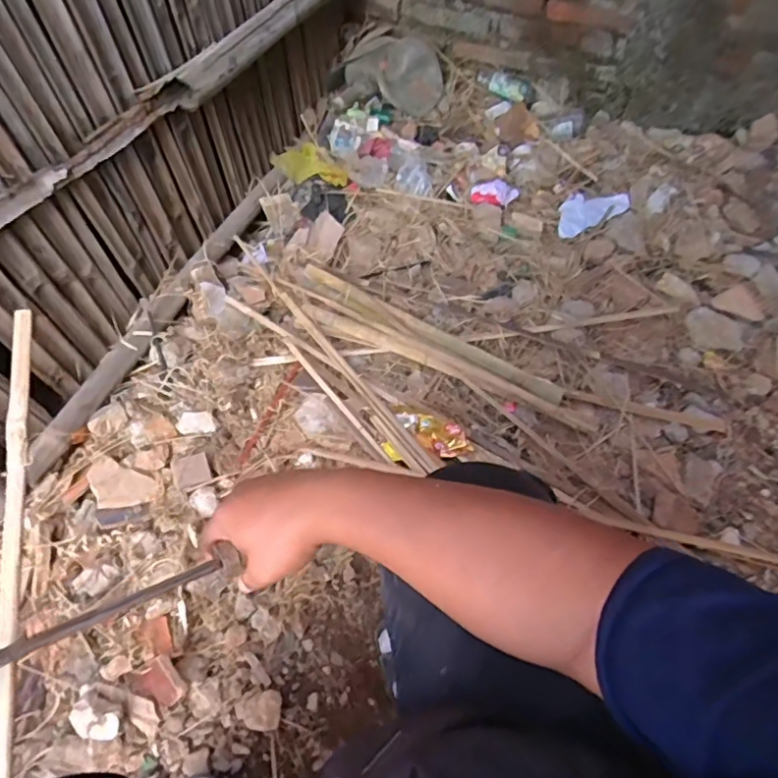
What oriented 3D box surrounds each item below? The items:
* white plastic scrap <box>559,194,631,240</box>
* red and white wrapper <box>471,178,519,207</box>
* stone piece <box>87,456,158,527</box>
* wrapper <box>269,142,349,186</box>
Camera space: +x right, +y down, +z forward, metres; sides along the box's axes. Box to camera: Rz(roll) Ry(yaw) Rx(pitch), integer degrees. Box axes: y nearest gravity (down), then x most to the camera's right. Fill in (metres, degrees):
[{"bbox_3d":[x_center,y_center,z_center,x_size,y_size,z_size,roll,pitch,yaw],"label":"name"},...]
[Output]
[{"bbox_3d":[0.441,-0.409,1.245,0.182,0.028,0.107,-26,62,-17],"label":"white plastic scrap"},{"bbox_3d":[0.243,-0.451,1.261,0.101,0.029,0.080,15,59,8],"label":"red and white wrapper"},{"bbox_3d":[-0.409,0.149,0.851,0.086,0.018,0.106,-15,72,-25],"label":"stone piece"},{"bbox_3d":[-0.181,-0.538,1.324,0.199,0.058,0.111,29,61,33],"label":"wrapper"}]

